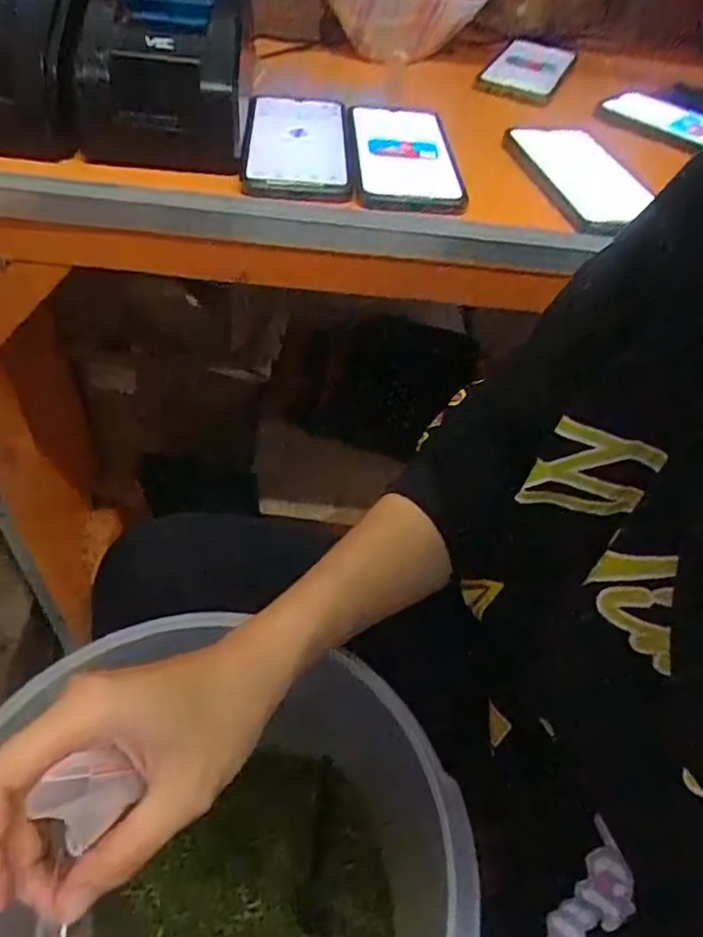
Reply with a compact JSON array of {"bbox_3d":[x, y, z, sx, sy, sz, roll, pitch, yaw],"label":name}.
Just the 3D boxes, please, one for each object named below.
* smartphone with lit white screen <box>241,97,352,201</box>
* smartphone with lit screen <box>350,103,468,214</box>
[{"bbox_3d":[-0.041,-0.256,0.501,0.077,0.016,0.167,1,47,-5],"label":"smartphone with lit white screen"},{"bbox_3d":[0.042,-0.248,0.510,0.082,0.014,0.176,2,47,-5],"label":"smartphone with lit screen"}]

